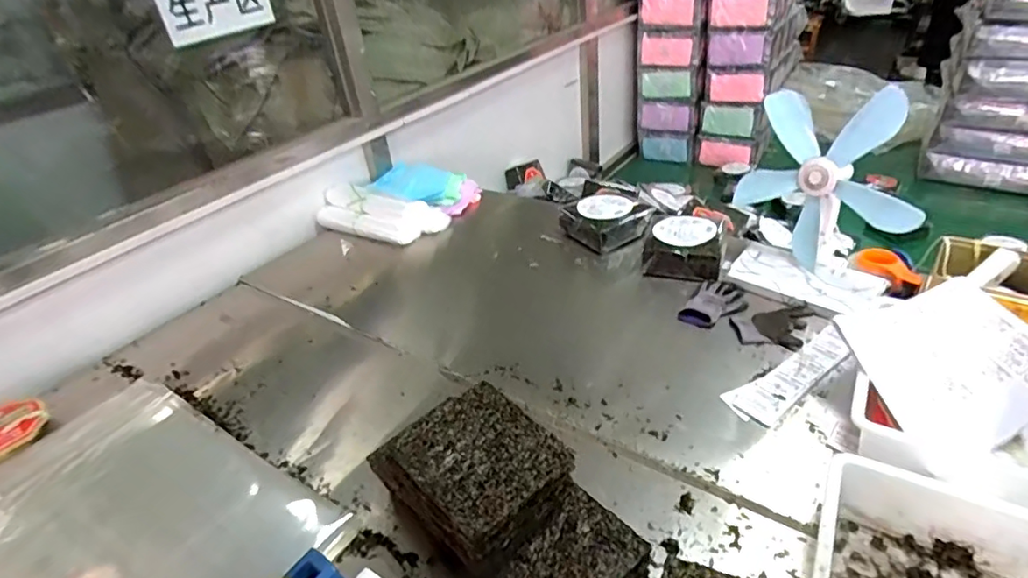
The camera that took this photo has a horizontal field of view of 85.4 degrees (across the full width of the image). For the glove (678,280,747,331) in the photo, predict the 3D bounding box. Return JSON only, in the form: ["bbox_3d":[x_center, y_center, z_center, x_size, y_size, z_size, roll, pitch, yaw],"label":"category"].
[{"bbox_3d":[0.463,0.038,1.278,0.112,0.022,0.168,23,44,36],"label":"glove"}]

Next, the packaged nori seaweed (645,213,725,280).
[{"bbox_3d":[0.440,-0.116,1.424,0.183,0.076,0.212,7,37,19],"label":"packaged nori seaweed"}]

